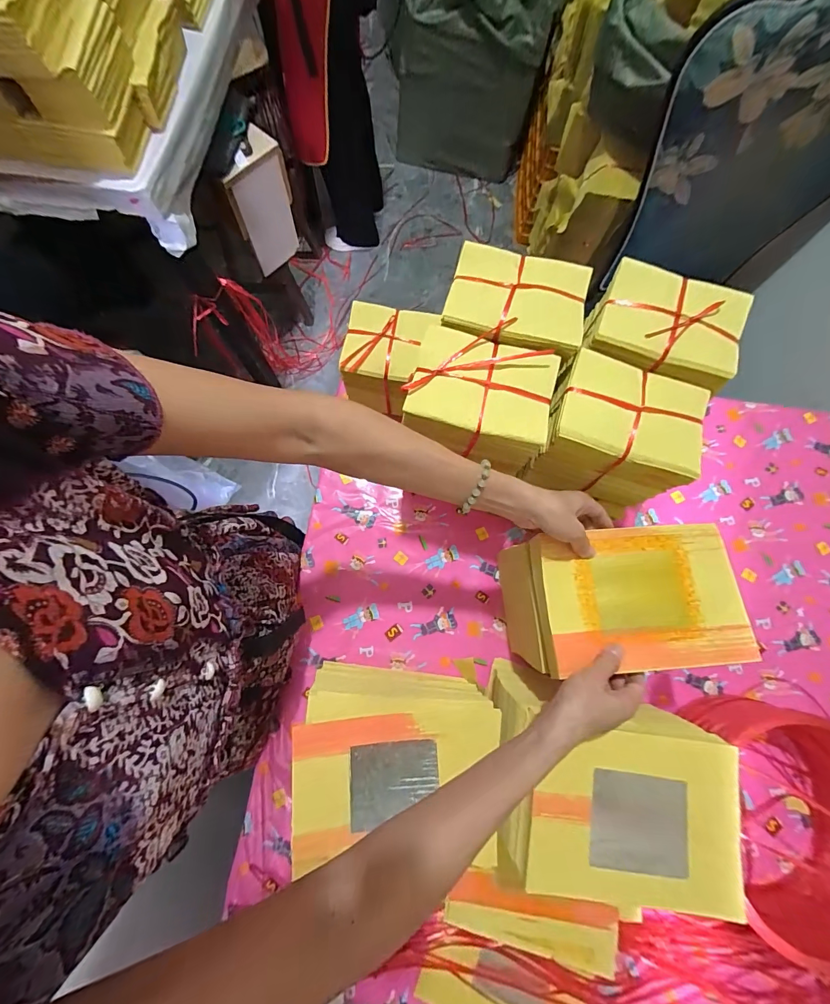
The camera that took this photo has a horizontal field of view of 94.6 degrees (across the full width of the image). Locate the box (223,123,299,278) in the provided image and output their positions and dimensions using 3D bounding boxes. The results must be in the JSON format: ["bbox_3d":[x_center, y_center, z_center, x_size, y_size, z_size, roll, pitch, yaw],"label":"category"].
[{"bbox_3d":[-0.446,-0.880,1.160,0.195,0.298,0.106,-29,79,-8],"label":"box"}]

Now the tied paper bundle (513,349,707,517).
[{"bbox_3d":[0.254,-0.088,0.497,0.162,0.126,0.133,22,77,3],"label":"tied paper bundle"}]

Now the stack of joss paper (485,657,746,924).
[{"bbox_3d":[0.220,0.348,0.501,0.267,0.180,0.179,8,77,0],"label":"stack of joss paper"}]

